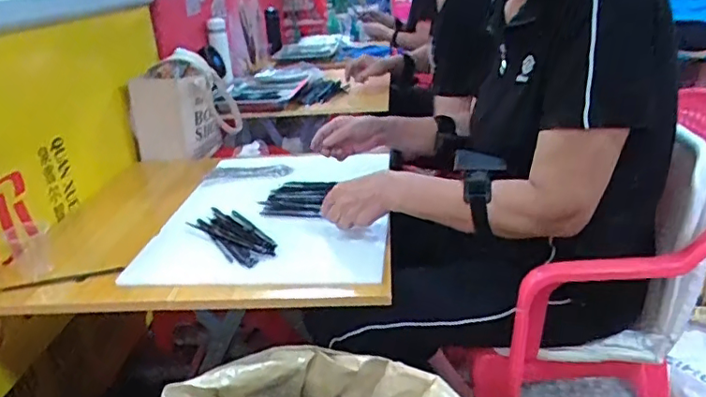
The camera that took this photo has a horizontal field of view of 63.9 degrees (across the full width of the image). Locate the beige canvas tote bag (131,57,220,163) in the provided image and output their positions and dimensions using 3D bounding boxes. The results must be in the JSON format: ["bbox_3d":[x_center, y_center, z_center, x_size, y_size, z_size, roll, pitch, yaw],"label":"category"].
[{"bbox_3d":[-0.415,-0.205,1.318,0.164,0.200,0.156,-2,22,5],"label":"beige canvas tote bag"}]

